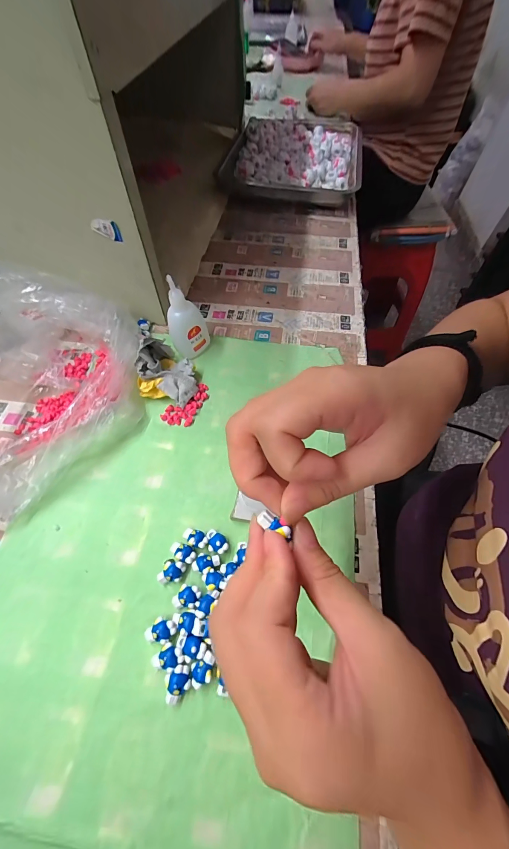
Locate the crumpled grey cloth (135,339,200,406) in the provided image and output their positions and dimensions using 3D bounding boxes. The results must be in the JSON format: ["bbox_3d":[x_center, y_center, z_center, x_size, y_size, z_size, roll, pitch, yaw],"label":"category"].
[{"bbox_3d":[-0.098,-0.063,0.349,0.086,0.035,0.054,31,64,17],"label":"crumpled grey cloth"}]

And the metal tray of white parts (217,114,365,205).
[{"bbox_3d":[0.060,-0.483,0.577,0.266,0.057,0.264,12,60,7],"label":"metal tray of white parts"}]

